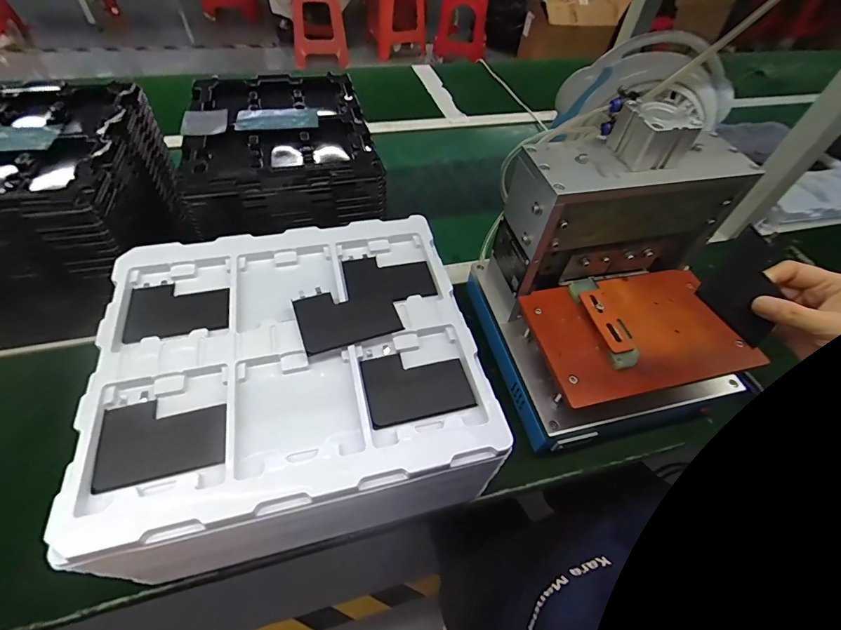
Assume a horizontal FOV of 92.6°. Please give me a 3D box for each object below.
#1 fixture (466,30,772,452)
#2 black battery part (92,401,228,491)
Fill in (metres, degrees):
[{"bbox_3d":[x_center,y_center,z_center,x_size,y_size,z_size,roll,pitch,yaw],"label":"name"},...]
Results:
[{"bbox_3d":[0.223,-0.060,0.424,0.232,0.237,0.221,-10,54,-12],"label":"fixture"},{"bbox_3d":[-0.194,0.091,0.304,0.088,0.004,0.062,-11,54,-12],"label":"black battery part"}]

